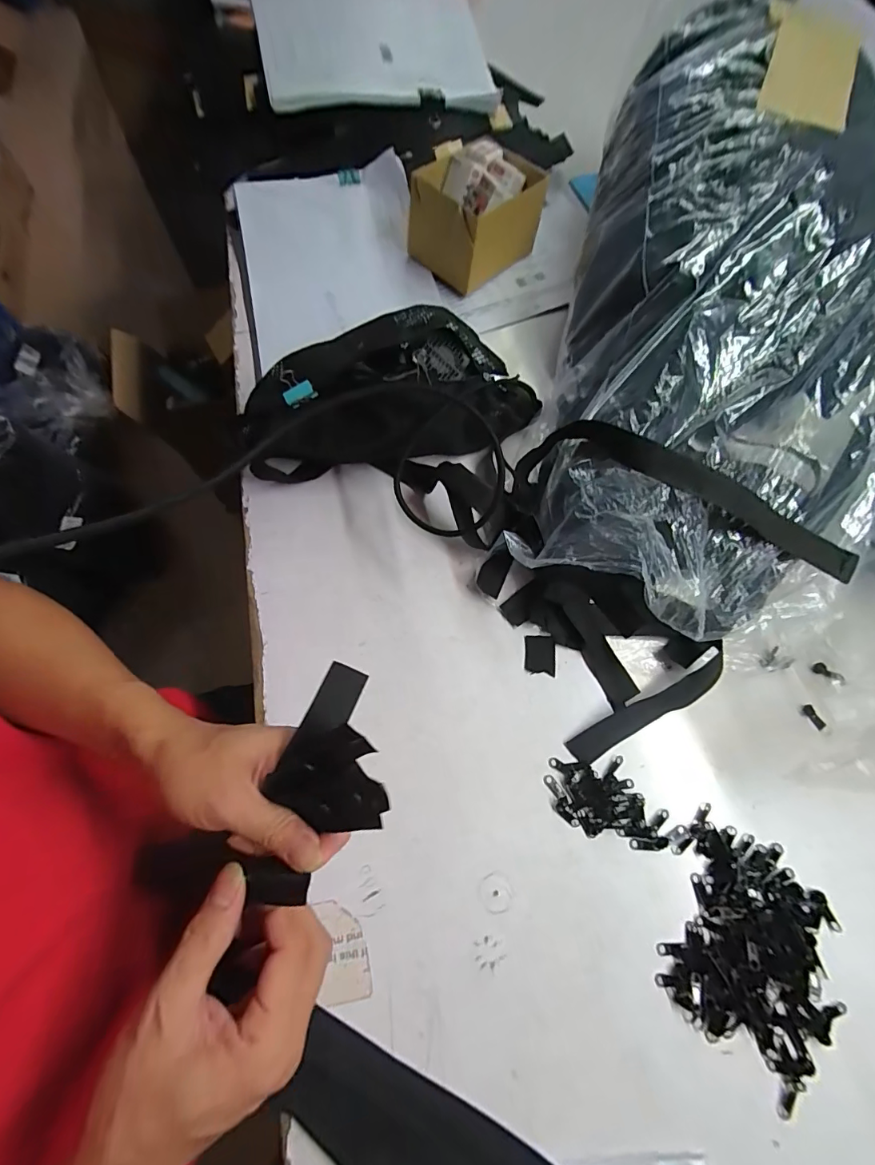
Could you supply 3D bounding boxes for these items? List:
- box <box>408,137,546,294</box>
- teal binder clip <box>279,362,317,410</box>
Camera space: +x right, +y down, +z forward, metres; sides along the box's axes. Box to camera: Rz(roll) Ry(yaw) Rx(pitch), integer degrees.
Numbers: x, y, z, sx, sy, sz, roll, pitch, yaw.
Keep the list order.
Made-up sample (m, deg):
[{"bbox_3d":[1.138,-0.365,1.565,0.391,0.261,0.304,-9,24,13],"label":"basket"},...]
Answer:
[{"bbox_3d":[0.049,-0.432,0.538,0.100,0.096,0.139,41,72,12],"label":"box"},{"bbox_3d":[-0.117,-0.164,0.382,0.026,0.019,0.030,-19,71,-10],"label":"teal binder clip"}]

